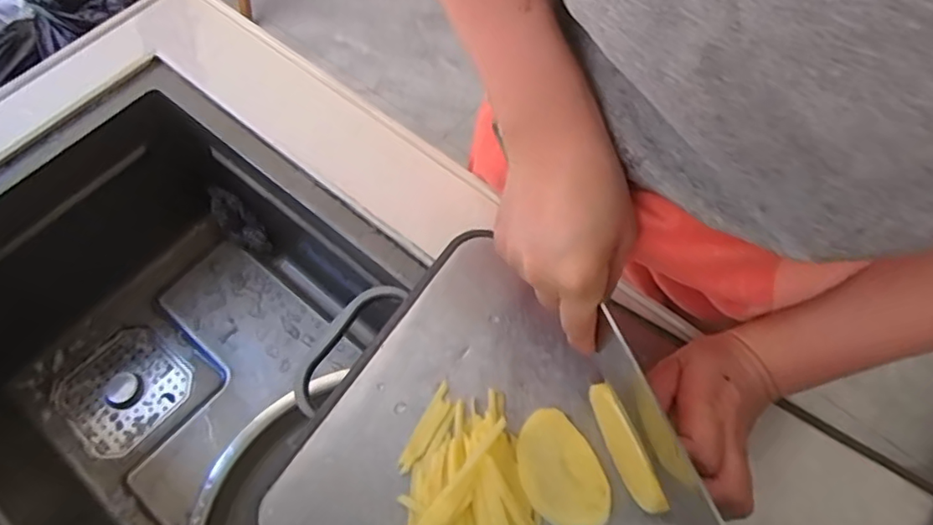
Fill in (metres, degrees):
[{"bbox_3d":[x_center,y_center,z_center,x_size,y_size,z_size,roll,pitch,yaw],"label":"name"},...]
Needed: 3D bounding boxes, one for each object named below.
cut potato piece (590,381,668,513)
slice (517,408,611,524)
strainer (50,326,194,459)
[{"bbox_3d":[0.106,0.122,0.383,0.010,0.044,0.087,-19,64,-9],"label":"cut potato piece"},{"bbox_3d":[0.066,0.145,0.402,0.054,0.007,0.082,-19,64,-9],"label":"slice"},{"bbox_3d":[-0.404,0.149,0.677,0.135,0.007,0.128,37,69,17],"label":"strainer"}]

